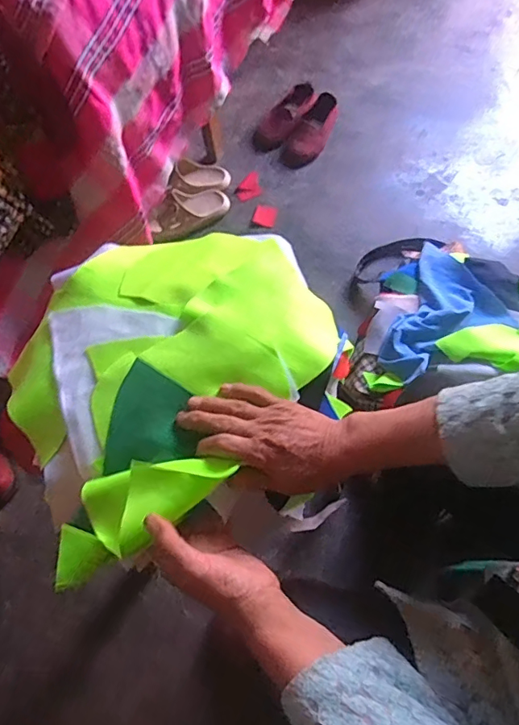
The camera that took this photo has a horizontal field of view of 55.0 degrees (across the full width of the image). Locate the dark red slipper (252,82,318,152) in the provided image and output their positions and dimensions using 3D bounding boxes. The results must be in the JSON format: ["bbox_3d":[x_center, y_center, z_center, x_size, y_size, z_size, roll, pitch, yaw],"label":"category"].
[{"bbox_3d":[0.065,-0.628,1.289,0.085,0.069,0.204,25,66,15],"label":"dark red slipper"}]

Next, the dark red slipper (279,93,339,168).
[{"bbox_3d":[0.134,-0.586,1.270,0.084,0.058,0.219,28,67,17],"label":"dark red slipper"}]

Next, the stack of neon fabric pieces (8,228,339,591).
[{"bbox_3d":[-0.086,-0.015,0.510,0.334,0.063,0.310,-29,64,-12],"label":"stack of neon fabric pieces"}]

